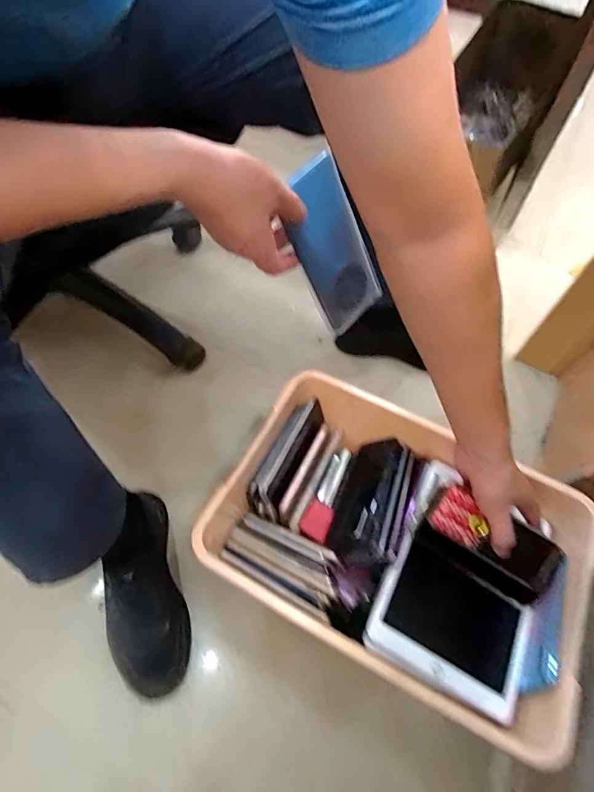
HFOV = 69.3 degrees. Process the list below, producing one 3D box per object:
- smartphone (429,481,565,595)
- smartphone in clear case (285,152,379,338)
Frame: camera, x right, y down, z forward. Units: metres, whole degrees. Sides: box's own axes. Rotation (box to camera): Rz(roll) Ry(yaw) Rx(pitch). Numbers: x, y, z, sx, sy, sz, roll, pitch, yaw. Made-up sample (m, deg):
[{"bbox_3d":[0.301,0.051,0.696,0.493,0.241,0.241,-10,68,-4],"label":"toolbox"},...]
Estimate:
[{"bbox_3d":[0.220,0.157,0.478,0.143,0.017,0.055,33,85,4],"label":"smartphone"},{"bbox_3d":[0.037,-0.145,0.443,0.082,0.170,0.011,-45,40,-13],"label":"smartphone in clear case"}]

